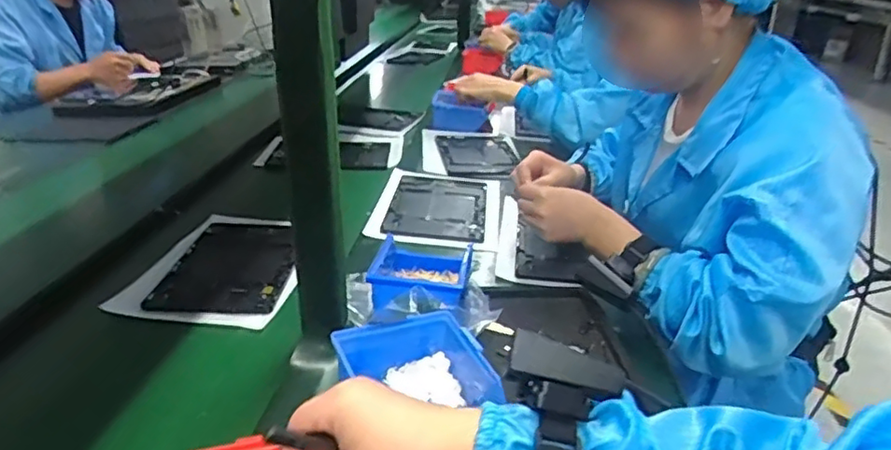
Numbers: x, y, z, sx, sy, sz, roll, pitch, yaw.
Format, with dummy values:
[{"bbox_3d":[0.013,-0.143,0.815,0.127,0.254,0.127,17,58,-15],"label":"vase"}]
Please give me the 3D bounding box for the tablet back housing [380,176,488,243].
[{"bbox_3d":[-0.010,-0.033,1.013,0.152,0.006,0.225,1,22,6],"label":"tablet back housing"}]

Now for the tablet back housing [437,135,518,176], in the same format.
[{"bbox_3d":[0.067,-0.147,1.272,0.146,0.014,0.234,-4,22,-5],"label":"tablet back housing"}]

